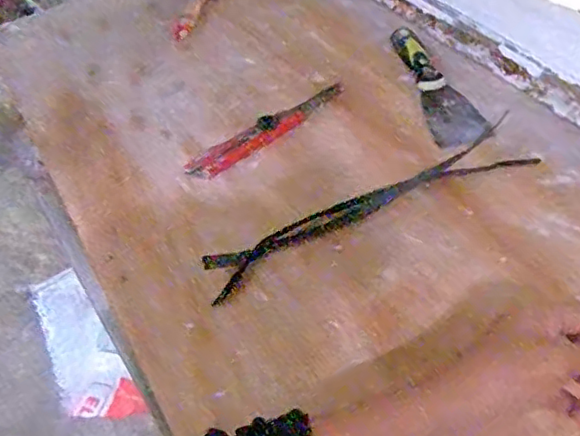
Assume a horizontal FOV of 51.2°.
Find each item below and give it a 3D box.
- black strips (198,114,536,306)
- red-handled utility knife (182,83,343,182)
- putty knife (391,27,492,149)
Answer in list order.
[{"bbox_3d":[0.075,-0.013,0.534,0.317,0.007,0.054,-23,50,-14],"label":"black strips"},{"bbox_3d":[-0.020,-0.090,0.611,0.190,0.008,0.030,-32,53,-21],"label":"red-handled utility knife"},{"bbox_3d":[0.158,-0.143,0.640,0.055,0.024,0.179,-10,48,-3],"label":"putty knife"}]

